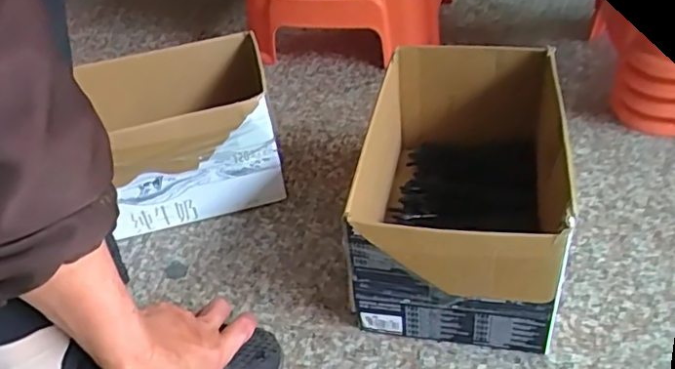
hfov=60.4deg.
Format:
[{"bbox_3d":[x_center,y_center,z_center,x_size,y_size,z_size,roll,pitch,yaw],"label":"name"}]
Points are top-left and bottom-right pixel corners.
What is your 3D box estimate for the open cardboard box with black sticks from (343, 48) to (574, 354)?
[{"bbox_3d":[0.115,0.002,0.557,0.168,0.148,0.274,4,40,15],"label":"open cardboard box with black sticks"}]

